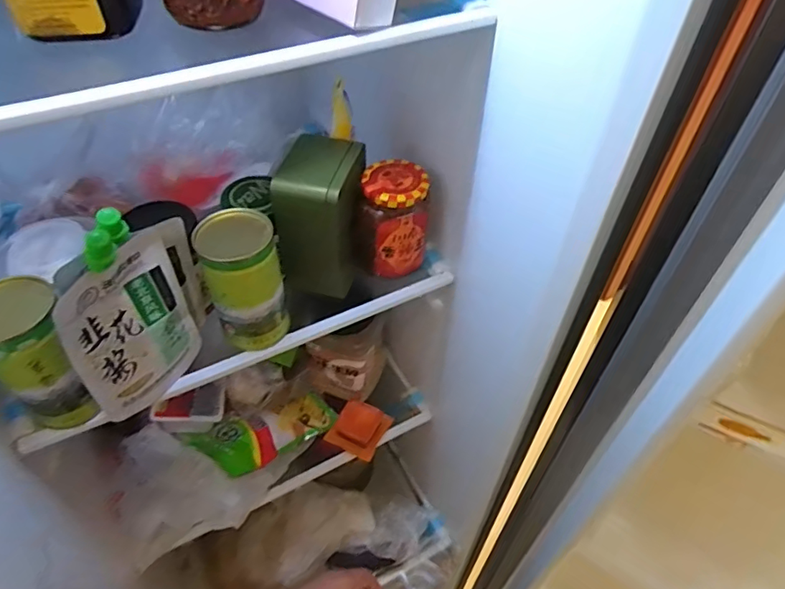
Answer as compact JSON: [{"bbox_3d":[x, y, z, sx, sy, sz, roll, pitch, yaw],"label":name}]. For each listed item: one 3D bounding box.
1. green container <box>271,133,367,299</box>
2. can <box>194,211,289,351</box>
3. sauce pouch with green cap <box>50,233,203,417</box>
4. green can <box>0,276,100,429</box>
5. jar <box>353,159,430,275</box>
[{"bbox_3d":[-0.069,-0.074,0.529,0.068,0.138,0.083,10,49,7],"label":"green container"},{"bbox_3d":[-0.132,-0.011,0.485,0.061,0.120,0.059,1,49,-1],"label":"can"},{"bbox_3d":[-0.206,0.022,0.420,0.017,0.171,0.099,26,53,20],"label":"sauce pouch with green cap"},{"bbox_3d":[-0.281,0.048,0.428,0.069,0.117,0.064,1,49,-1],"label":"green can"},{"bbox_3d":[-0.001,-0.076,0.546,0.070,0.099,0.060,3,49,1],"label":"jar"}]

